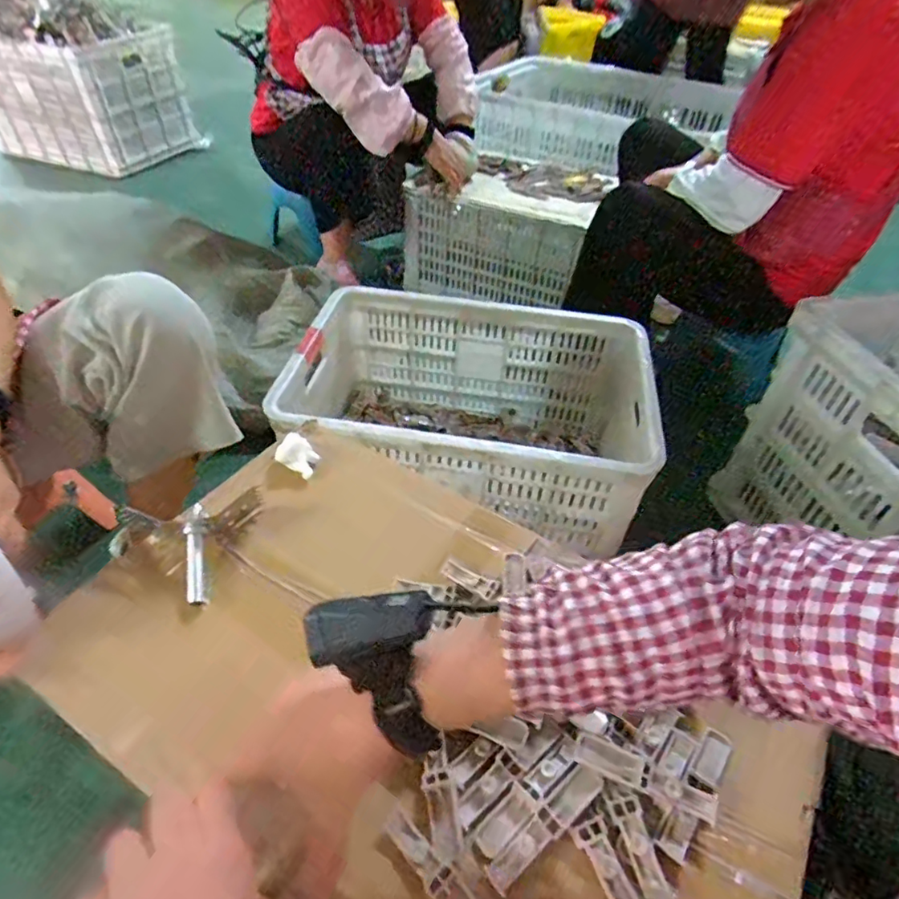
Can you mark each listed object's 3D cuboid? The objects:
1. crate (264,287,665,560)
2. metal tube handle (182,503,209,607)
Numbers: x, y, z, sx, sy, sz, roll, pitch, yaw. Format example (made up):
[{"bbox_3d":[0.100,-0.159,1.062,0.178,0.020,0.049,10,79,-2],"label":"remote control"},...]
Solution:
[{"bbox_3d":[0.037,-0.036,0.881,0.528,0.248,0.348,9,45,6],"label":"crate"},{"bbox_3d":[-0.229,0.095,0.501,0.018,0.013,0.092,-8,64,-10],"label":"metal tube handle"}]

